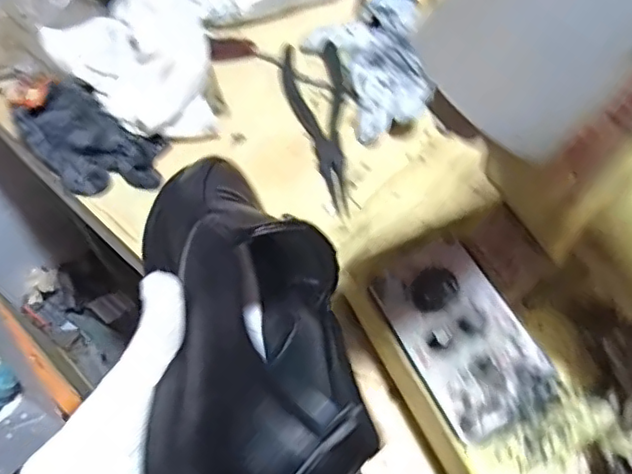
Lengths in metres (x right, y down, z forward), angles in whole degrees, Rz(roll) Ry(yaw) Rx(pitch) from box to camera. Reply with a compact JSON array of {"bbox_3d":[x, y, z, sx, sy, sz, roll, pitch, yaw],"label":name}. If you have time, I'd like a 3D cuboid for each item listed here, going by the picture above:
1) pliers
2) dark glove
[{"bbox_3d":[0.004,-0.103,0.545,0.055,0.010,0.195,-7,58,-2],"label":"pliers"},{"bbox_3d":[-0.199,-0.083,0.521,0.146,0.035,0.079,27,63,18],"label":"dark glove"}]

